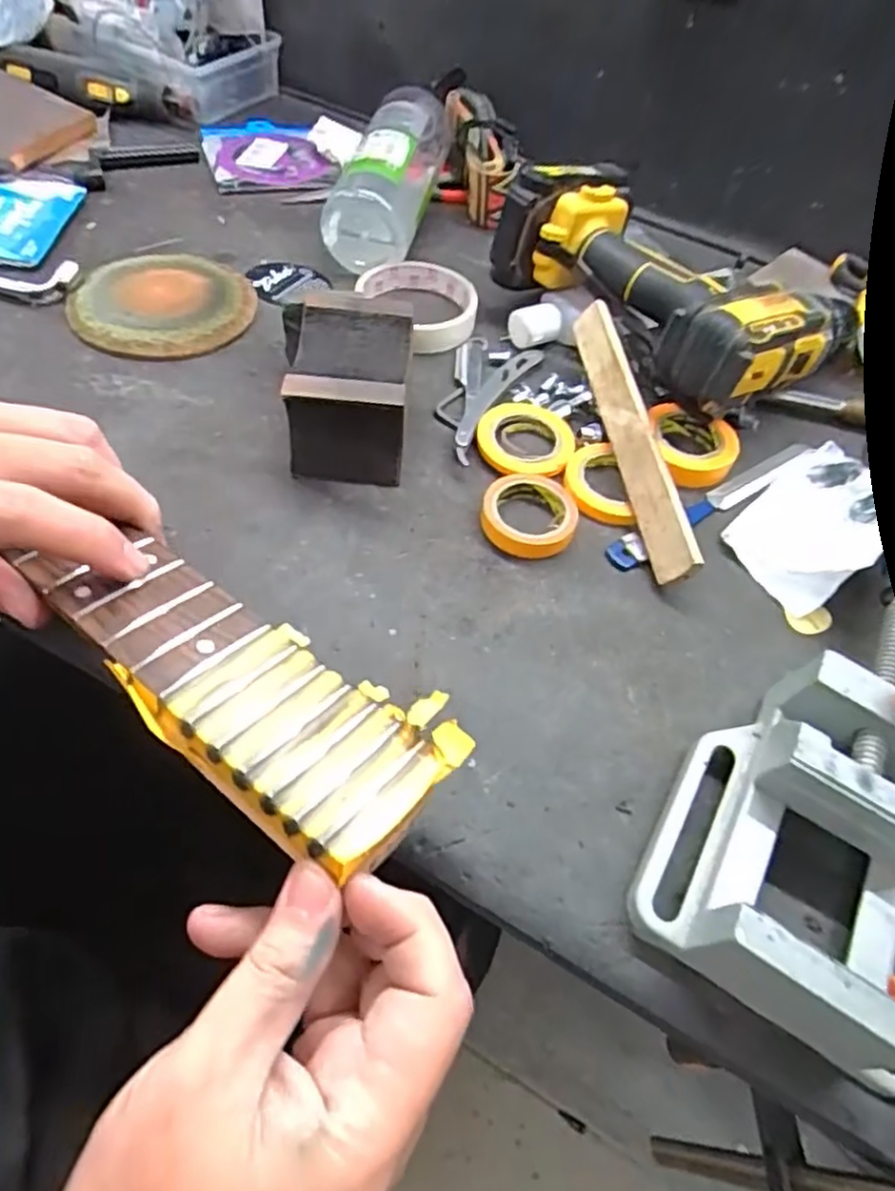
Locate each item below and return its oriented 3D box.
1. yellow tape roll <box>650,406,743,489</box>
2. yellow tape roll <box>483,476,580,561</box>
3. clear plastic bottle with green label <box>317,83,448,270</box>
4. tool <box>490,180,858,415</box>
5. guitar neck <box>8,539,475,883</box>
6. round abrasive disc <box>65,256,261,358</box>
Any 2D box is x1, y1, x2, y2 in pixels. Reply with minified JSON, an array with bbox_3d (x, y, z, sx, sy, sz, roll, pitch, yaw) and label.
[{"bbox_3d":[0.152,-0.094,0.428,0.050,0.015,0.055,5,55,-1],"label":"yellow tape roll"},{"bbox_3d":[0.046,-0.046,0.384,0.051,0.013,0.054,2,55,-3],"label":"yellow tape roll"},{"bbox_3d":[-0.042,-0.327,0.538,0.064,0.073,0.178,12,55,4],"label":"clear plastic bottle with green label"},{"bbox_3d":[0.142,-0.203,0.457,0.136,0.079,0.197,-31,63,-26],"label":"tool"},{"bbox_3d":[-0.257,-0.093,0.345,0.630,0.027,0.072,34,59,21],"label":"guitar neck"},{"bbox_3d":[-0.193,-0.200,0.470,0.116,0.015,0.110,2,55,-3],"label":"round abrasive disc"}]

